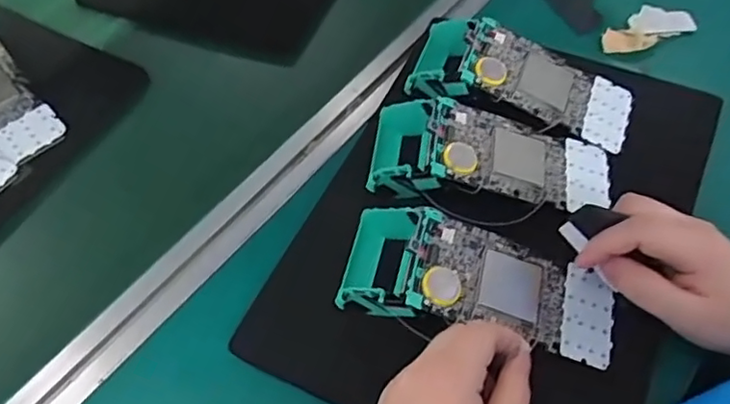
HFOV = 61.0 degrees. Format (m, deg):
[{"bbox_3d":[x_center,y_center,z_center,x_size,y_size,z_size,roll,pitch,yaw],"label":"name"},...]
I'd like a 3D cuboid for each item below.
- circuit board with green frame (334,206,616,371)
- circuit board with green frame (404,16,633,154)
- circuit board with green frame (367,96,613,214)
[{"bbox_3d":[0.073,0.056,0.403,0.174,0.055,0.076,17,61,7],"label":"circuit board with green frame"},{"bbox_3d":[0.125,-0.101,0.490,0.170,0.044,0.075,15,61,13],"label":"circuit board with green frame"},{"bbox_3d":[0.091,-0.028,0.453,0.176,0.056,0.073,8,59,9],"label":"circuit board with green frame"}]

